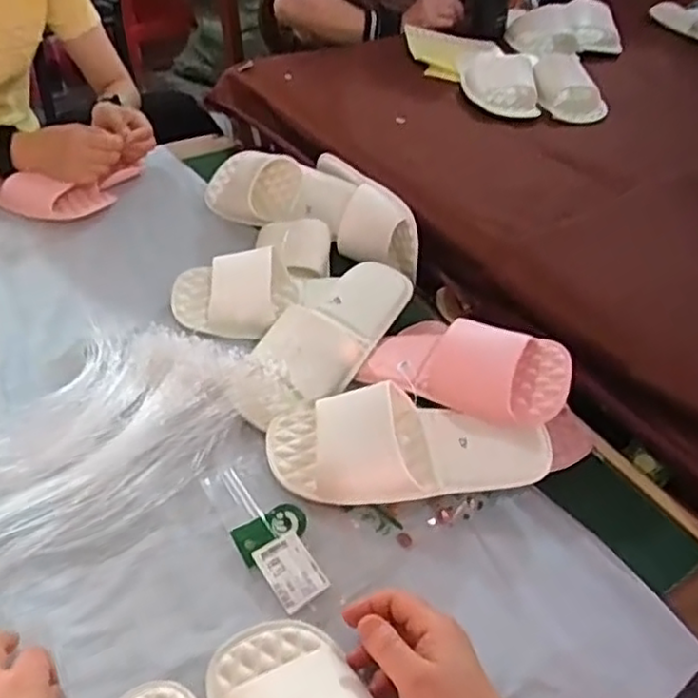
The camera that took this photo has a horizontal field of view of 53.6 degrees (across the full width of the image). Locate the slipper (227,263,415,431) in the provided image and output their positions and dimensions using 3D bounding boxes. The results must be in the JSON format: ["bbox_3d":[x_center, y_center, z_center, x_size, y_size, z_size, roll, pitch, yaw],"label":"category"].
[{"bbox_3d":[-0.033,-0.016,0.729,0.112,0.058,0.241,26,46,21],"label":"slipper"}]

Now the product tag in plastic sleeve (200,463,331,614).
[{"bbox_3d":[-0.069,0.148,0.582,0.057,0.007,0.147,-24,50,-29],"label":"product tag in plastic sleeve"}]

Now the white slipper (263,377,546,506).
[{"bbox_3d":[0.055,0.082,0.619,0.253,0.074,0.110,3,42,-2],"label":"white slipper"}]

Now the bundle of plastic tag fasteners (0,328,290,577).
[{"bbox_3d":[-0.275,0.111,0.590,0.210,0.044,0.431,29,47,24],"label":"bundle of plastic tag fasteners"}]

